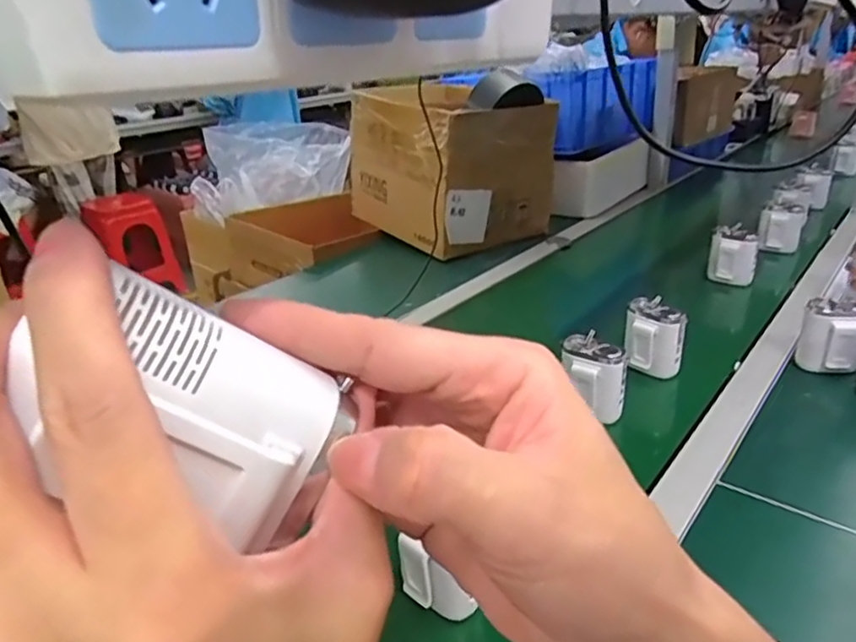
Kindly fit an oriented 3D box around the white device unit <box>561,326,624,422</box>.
[{"bbox_3d":[0.175,0.062,0.681,0.041,0.077,0.072,-22,32,-37],"label":"white device unit"}]

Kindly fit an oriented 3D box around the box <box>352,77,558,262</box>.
[{"bbox_3d":[0.054,-0.307,1.291,0.288,0.243,0.338,-16,29,-30],"label":"box"}]

